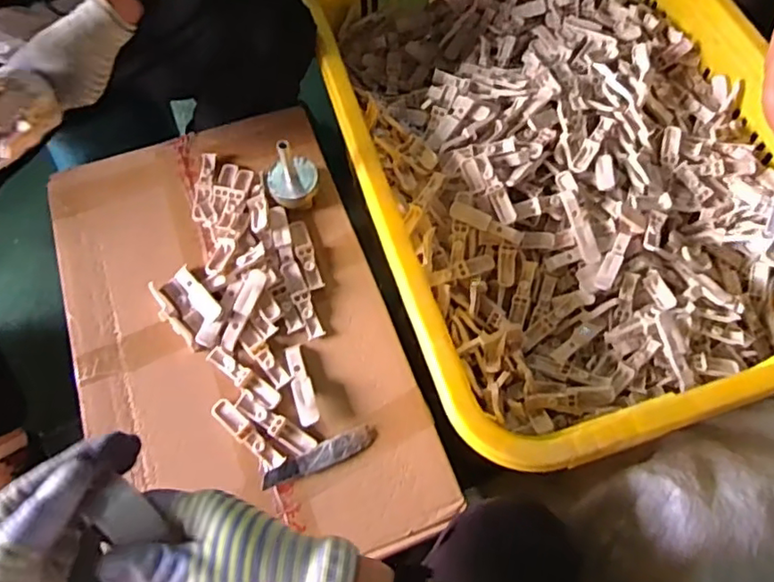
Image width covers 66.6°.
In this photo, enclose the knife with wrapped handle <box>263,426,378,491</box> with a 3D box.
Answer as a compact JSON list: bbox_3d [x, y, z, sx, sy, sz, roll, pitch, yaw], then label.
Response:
[{"bbox_3d":[-0.072,0.179,0.642,0.129,0.015,0.023,-21,66,-10],"label":"knife with wrapped handle"}]

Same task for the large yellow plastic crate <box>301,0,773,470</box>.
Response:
[{"bbox_3d":[0.256,-0.215,0.859,0.617,0.169,0.824,-17,66,-8],"label":"large yellow plastic crate"}]

